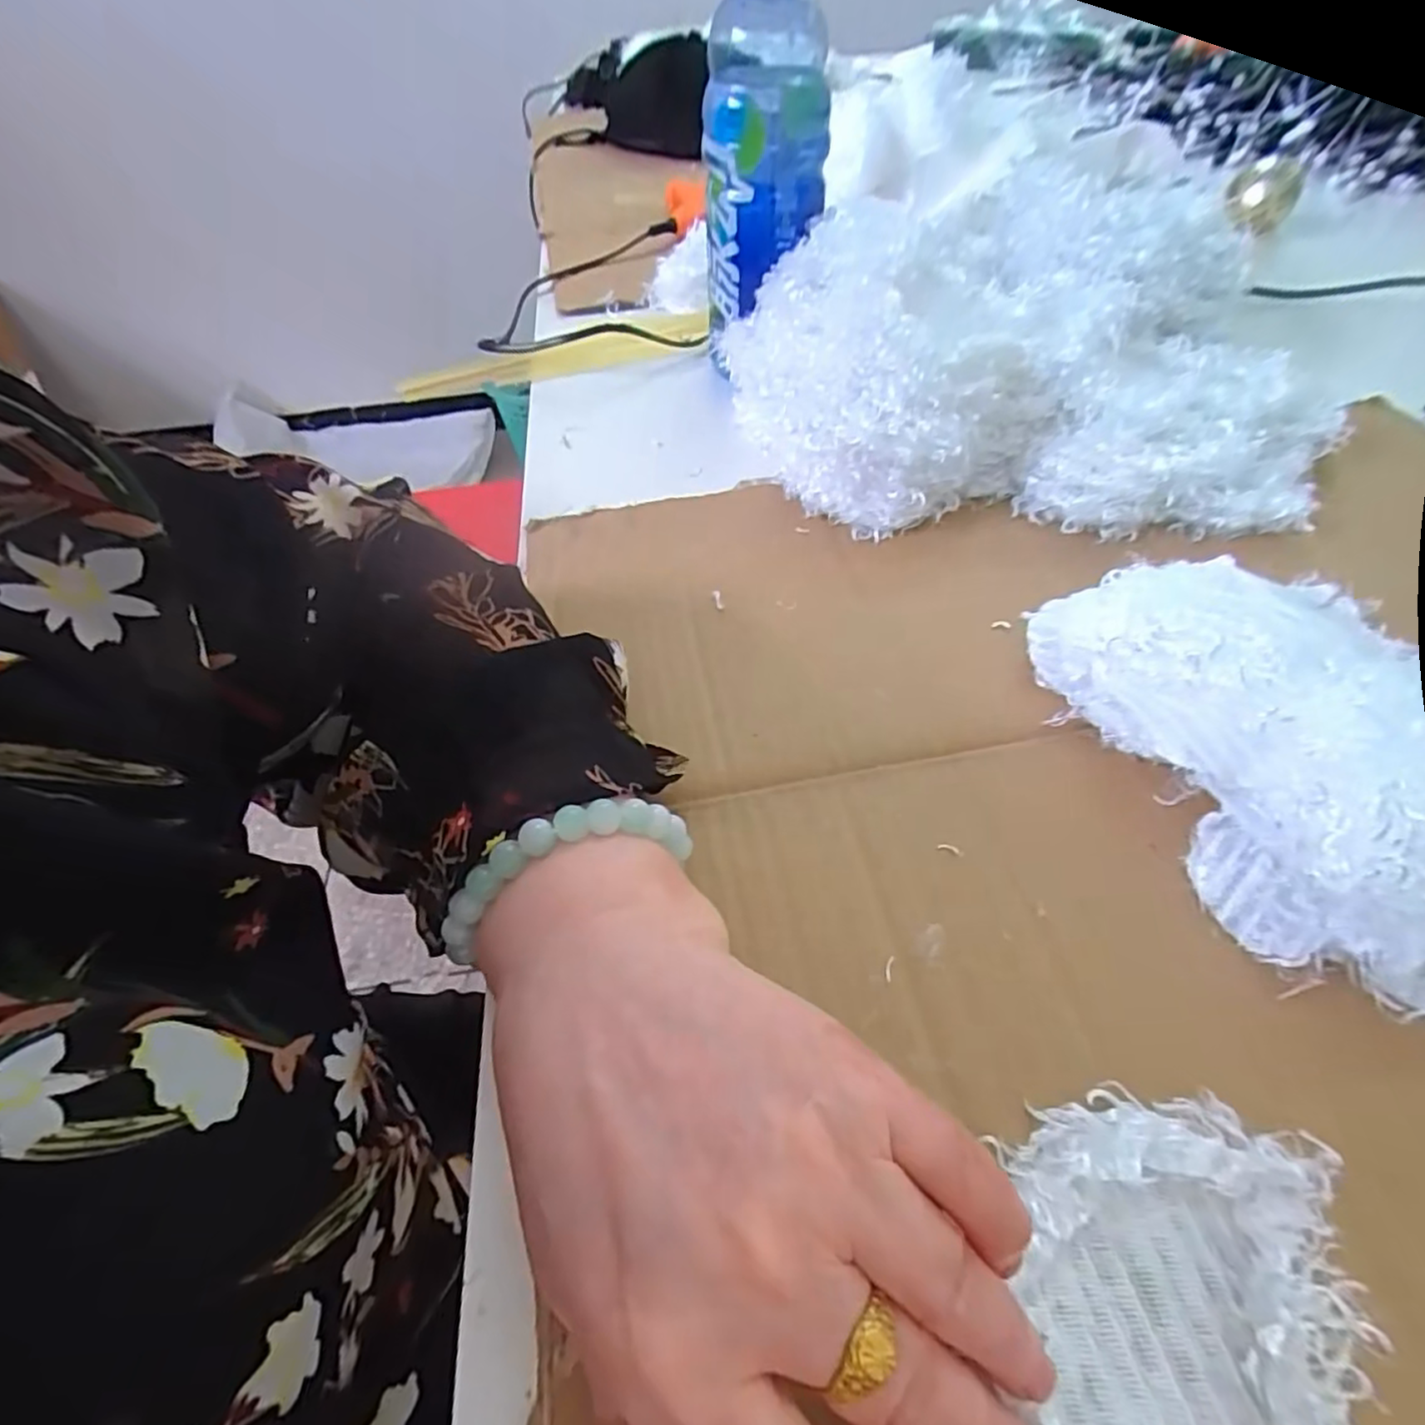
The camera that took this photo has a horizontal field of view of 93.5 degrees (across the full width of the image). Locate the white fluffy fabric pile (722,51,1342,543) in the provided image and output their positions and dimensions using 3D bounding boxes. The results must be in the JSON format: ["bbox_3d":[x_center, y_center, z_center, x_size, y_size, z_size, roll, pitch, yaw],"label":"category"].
[{"bbox_3d":[0.167,-0.224,0.386,0.310,0.090,0.284,3,52,5],"label":"white fluffy fabric pile"}]

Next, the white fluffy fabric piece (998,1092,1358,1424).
[{"bbox_3d":[0.110,0.159,0.131,0.077,0.016,0.141,-8,51,-4],"label":"white fluffy fabric piece"}]

